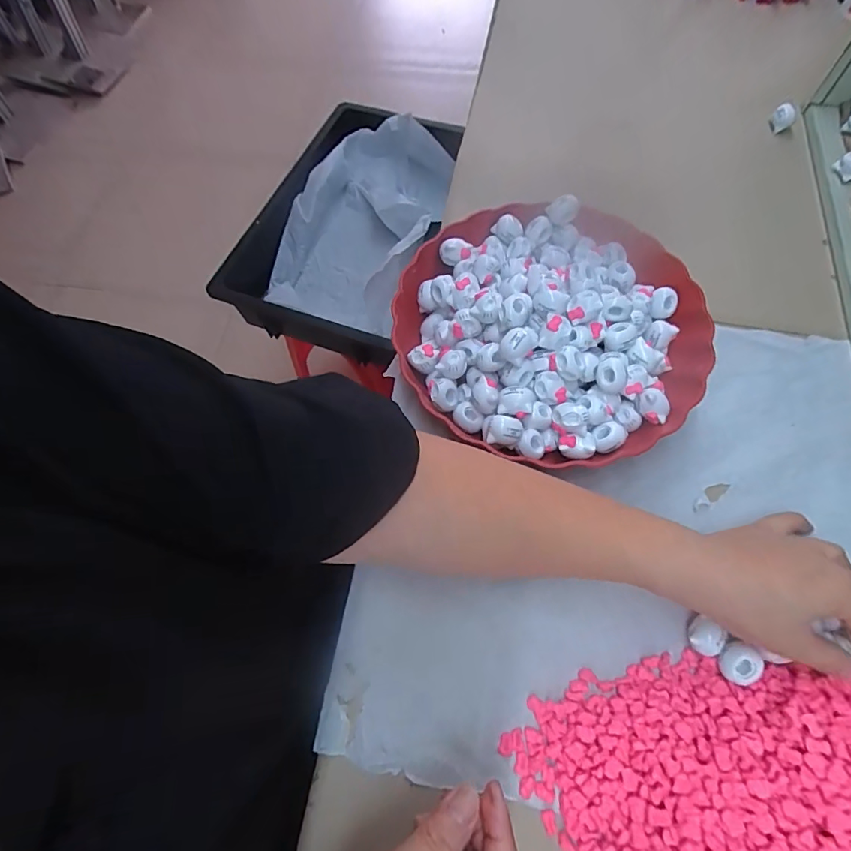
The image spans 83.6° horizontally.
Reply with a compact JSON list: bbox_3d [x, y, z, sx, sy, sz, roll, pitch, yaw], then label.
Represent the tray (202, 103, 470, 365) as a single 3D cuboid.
[{"bbox_3d":[-0.110,-0.334,0.786,0.288,0.100,0.462,19,67,10],"label":"tray"}]

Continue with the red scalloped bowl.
[{"bbox_3d":[0.098,-0.082,0.383,0.233,0.072,0.229,-1,66,2],"label":"red scalloped bowl"}]

